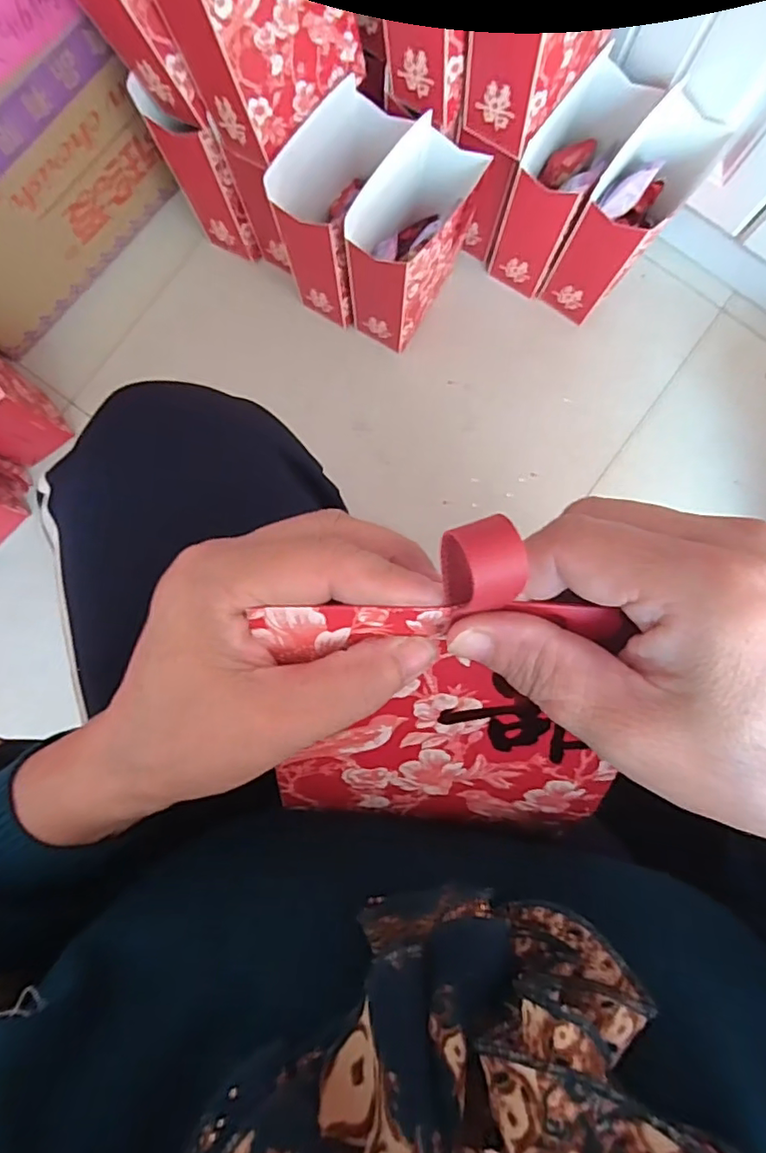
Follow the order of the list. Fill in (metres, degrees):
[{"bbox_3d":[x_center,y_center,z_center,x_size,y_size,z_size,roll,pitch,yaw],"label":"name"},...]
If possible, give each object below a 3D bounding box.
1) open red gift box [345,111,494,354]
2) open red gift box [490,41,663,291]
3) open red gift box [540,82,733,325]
[{"bbox_3d":[0.037,-0.368,0.633,0.076,0.191,0.162,35,88,2],"label":"open red gift box"},{"bbox_3d":[0.204,-0.443,0.651,0.077,0.175,0.157,31,88,2],"label":"open red gift box"},{"bbox_3d":[0.274,-0.400,0.655,0.088,0.176,0.153,34,88,2],"label":"open red gift box"}]

